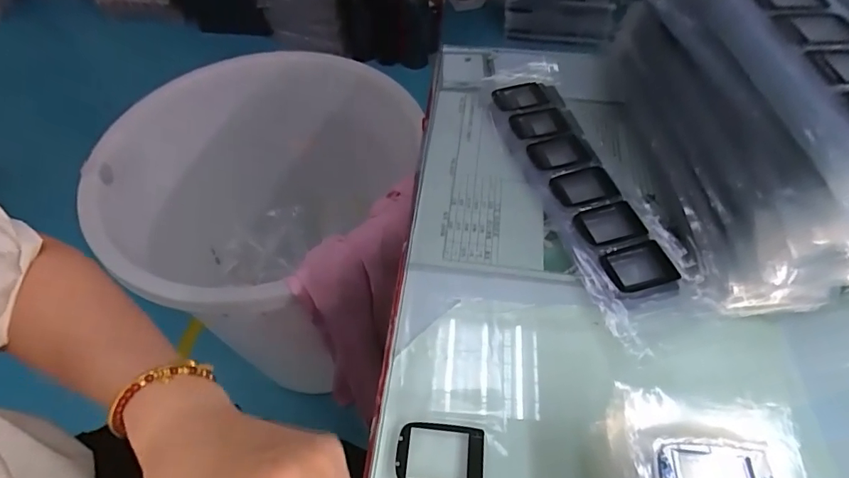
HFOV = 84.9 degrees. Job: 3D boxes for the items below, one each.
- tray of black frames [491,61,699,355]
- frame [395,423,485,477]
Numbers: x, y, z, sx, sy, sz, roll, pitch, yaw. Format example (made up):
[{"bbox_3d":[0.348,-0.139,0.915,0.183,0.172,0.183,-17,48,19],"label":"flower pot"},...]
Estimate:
[{"bbox_3d":[0.134,-0.054,0.402,0.077,0.010,0.293,-10,54,-7],"label":"tray of black frames"},{"bbox_3d":[0.009,0.128,0.275,0.051,0.004,0.036,4,54,3],"label":"frame"}]

